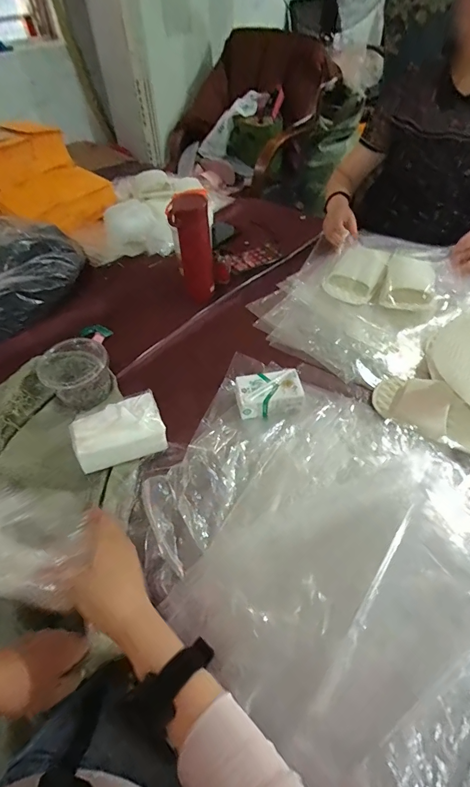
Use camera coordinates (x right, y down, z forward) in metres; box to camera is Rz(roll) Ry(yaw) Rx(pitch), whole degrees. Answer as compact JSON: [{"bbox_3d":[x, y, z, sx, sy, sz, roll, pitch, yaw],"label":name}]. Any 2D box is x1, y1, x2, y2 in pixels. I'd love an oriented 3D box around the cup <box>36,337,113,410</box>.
[{"bbox_3d":[-0.277,-0.034,0.686,0.112,0.076,0.102,-1,50,1],"label":"cup"}]

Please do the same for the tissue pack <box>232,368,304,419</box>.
[{"bbox_3d":[0.058,0.000,0.674,0.113,0.036,0.074,-7,50,-5],"label":"tissue pack"}]

